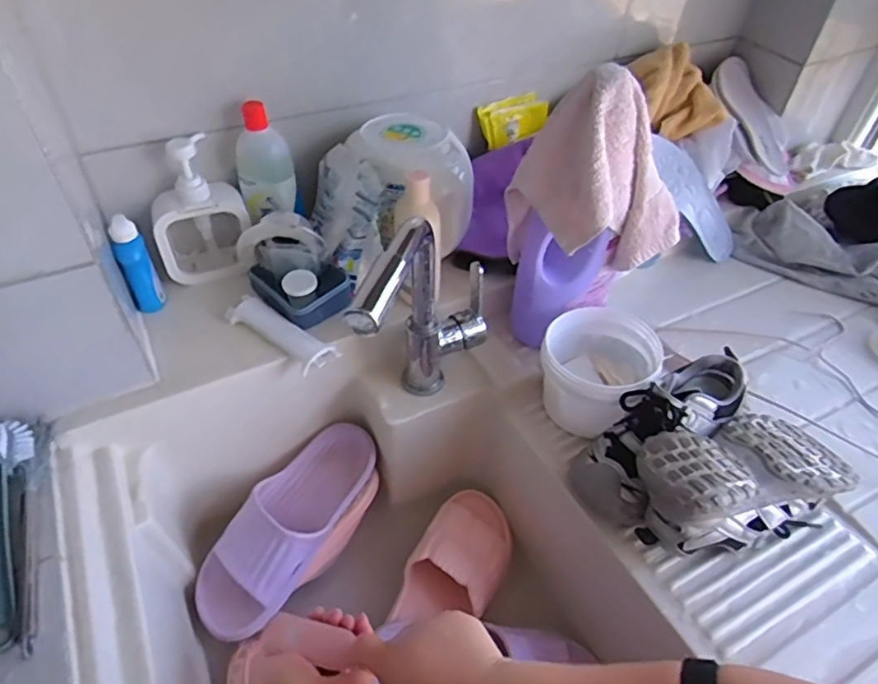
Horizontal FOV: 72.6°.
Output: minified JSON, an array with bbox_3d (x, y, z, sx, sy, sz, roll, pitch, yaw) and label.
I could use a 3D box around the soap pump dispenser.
[{"bbox_3d":[-0.285,-0.155,0.715,0.104,0.174,0.049,-9,48,-13],"label":"soap pump dispenser"}]

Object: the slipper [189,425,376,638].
[{"bbox_3d":[-0.171,0.204,0.688,0.103,0.078,0.254,26,50,20],"label":"slipper"}]

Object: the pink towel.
[{"bbox_3d":[0.162,-0.153,0.604,0.184,0.190,0.104,16,47,11],"label":"pink towel"}]

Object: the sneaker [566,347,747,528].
[{"bbox_3d":[0.233,0.087,0.619,0.227,0.091,0.087,-36,58,-17],"label":"sneaker"}]

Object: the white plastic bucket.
[{"bbox_3d":[0.180,0.037,0.686,0.123,0.092,0.128,30,51,22],"label":"white plastic bucket"}]

